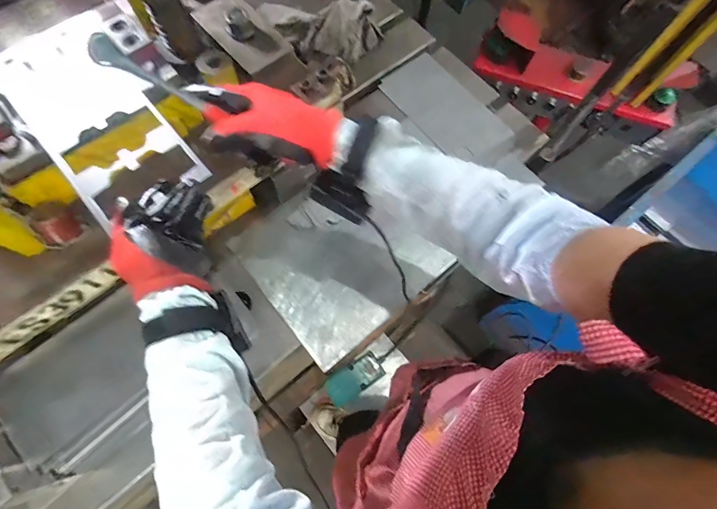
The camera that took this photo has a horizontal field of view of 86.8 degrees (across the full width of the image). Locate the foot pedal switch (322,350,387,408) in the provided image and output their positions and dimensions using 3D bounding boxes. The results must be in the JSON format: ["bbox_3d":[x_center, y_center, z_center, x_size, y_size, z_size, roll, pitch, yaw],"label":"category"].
[{"bbox_3d":[-0.012,0.417,1.273,0.202,0.078,0.099,-33,75,-12],"label":"foot pedal switch"}]

